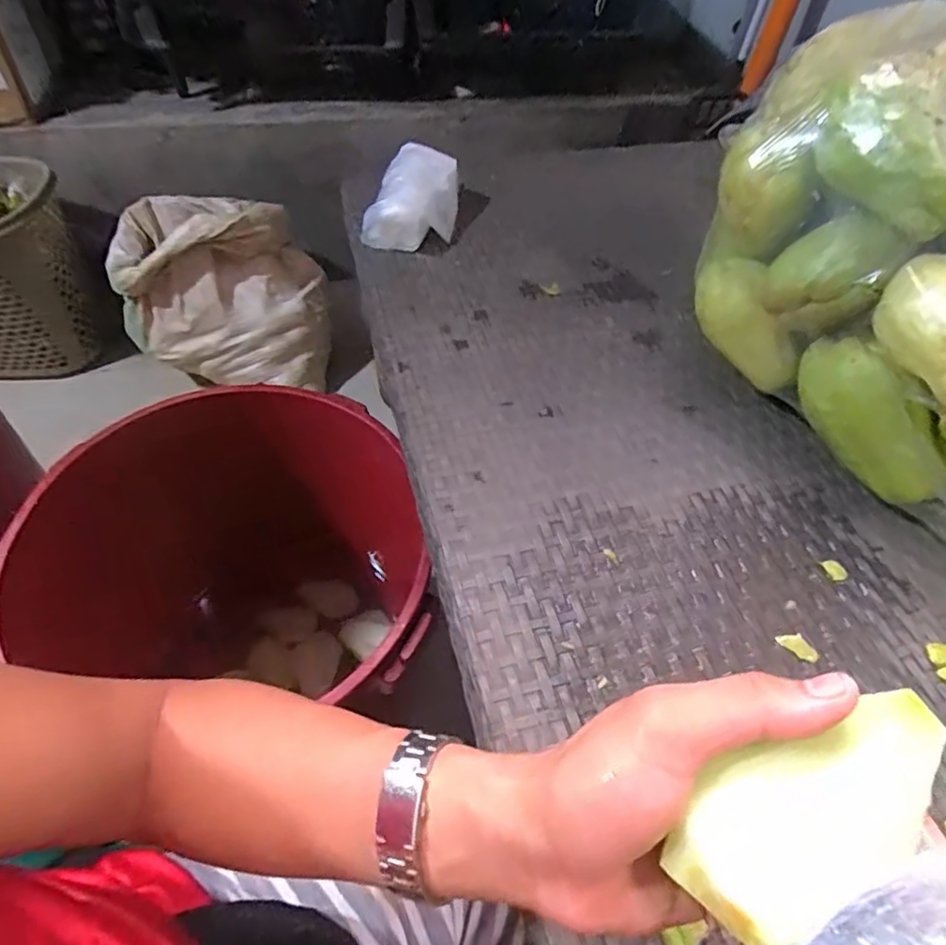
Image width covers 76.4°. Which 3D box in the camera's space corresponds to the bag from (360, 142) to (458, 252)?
[{"bbox_3d":[-0.063,-0.296,0.673,0.082,0.075,0.121,17,53,10],"label":"bag"}]

